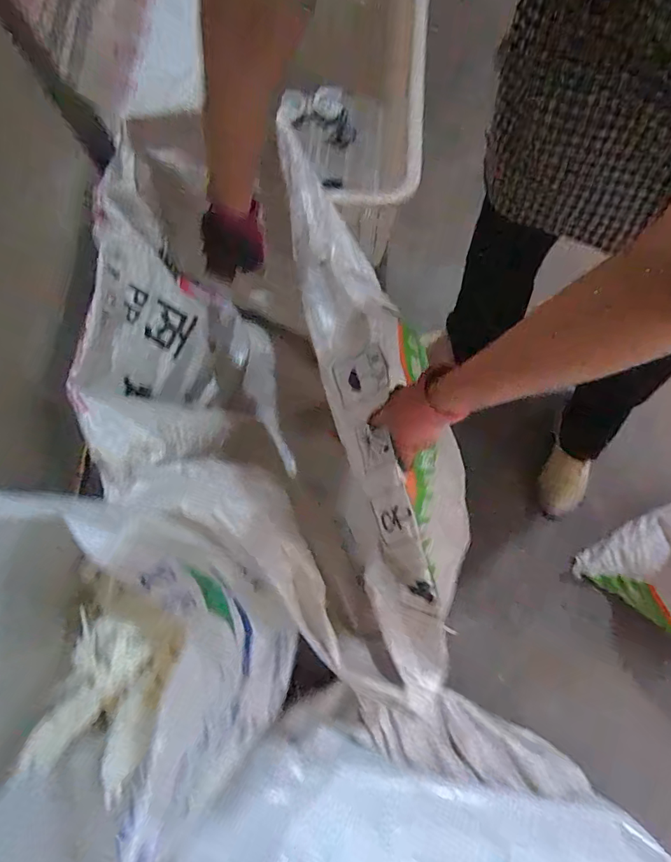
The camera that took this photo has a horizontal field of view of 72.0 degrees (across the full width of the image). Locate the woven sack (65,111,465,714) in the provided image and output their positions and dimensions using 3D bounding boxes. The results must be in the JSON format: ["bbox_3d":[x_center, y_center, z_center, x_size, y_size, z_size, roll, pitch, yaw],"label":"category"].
[{"bbox_3d":[-0.100,-0.026,0.753,0.410,0.404,0.824,-17,75,-3],"label":"woven sack"}]

